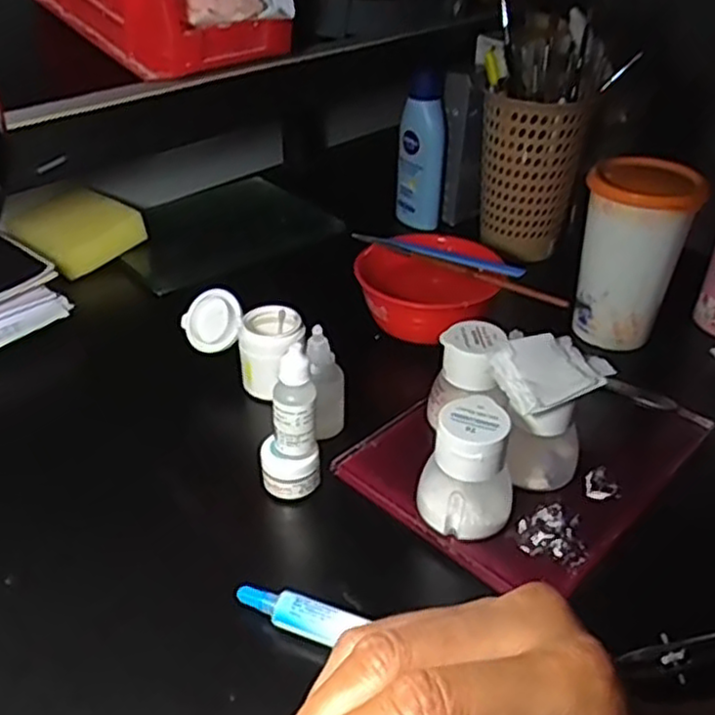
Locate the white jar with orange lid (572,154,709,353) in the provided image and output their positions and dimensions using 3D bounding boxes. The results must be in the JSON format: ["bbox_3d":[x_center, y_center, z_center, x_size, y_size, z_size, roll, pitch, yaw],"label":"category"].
[{"bbox_3d":[0.196,-0.071,0.532,0.069,0.129,0.063,1,36,-1],"label":"white jar with orange lid"}]

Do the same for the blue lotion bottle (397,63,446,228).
[{"bbox_3d":[0.060,-0.192,0.684,0.043,0.141,0.027,2,36,1],"label":"blue lotion bottle"}]

